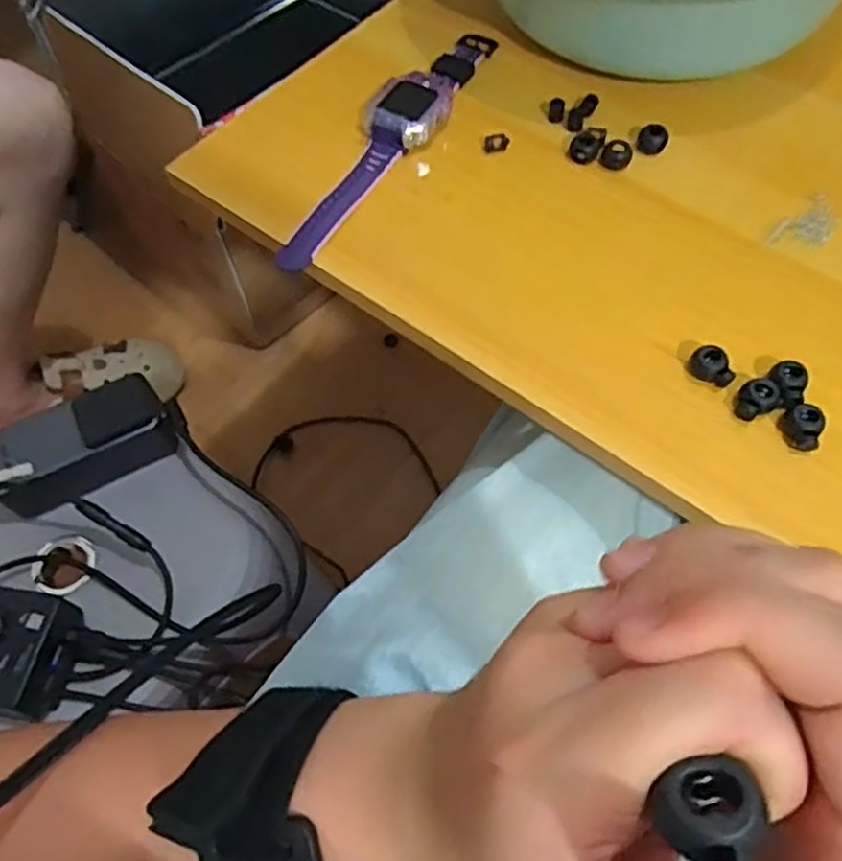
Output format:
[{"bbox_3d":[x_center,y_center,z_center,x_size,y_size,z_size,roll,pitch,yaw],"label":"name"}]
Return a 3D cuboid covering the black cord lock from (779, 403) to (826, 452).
[{"bbox_3d":[0.179,-0.002,0.341,0.019,0.013,0.017,31,66,17],"label":"black cord lock"}]

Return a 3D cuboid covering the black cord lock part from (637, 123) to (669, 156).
[{"bbox_3d":[0.141,-0.176,0.441,0.017,0.014,0.013,18,63,12],"label":"black cord lock part"}]

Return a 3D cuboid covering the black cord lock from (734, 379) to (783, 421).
[{"bbox_3d":[0.161,-0.015,0.350,0.017,0.011,0.024,37,69,20],"label":"black cord lock"}]

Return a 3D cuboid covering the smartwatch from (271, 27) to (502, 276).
[{"bbox_3d":[-0.016,-0.187,0.449,0.040,0.021,0.225,27,65,16],"label":"smartwatch"}]

